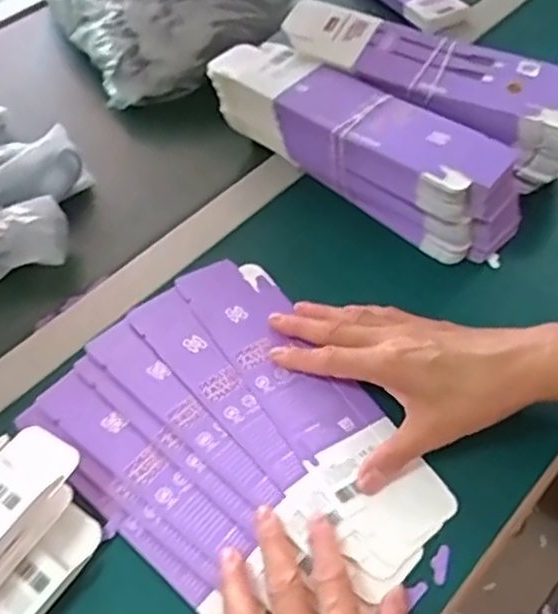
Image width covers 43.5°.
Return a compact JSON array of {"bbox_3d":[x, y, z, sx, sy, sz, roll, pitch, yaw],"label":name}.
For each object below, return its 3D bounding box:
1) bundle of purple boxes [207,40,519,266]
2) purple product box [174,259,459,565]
[{"bbox_3d":[0.068,-0.131,0.565,0.258,0.075,0.070,33,61,26],"label":"bundle of purple boxes"},{"bbox_3d":[0.016,0.051,0.474,0.063,0.009,0.253,-29,55,-18],"label":"purple product box"}]

